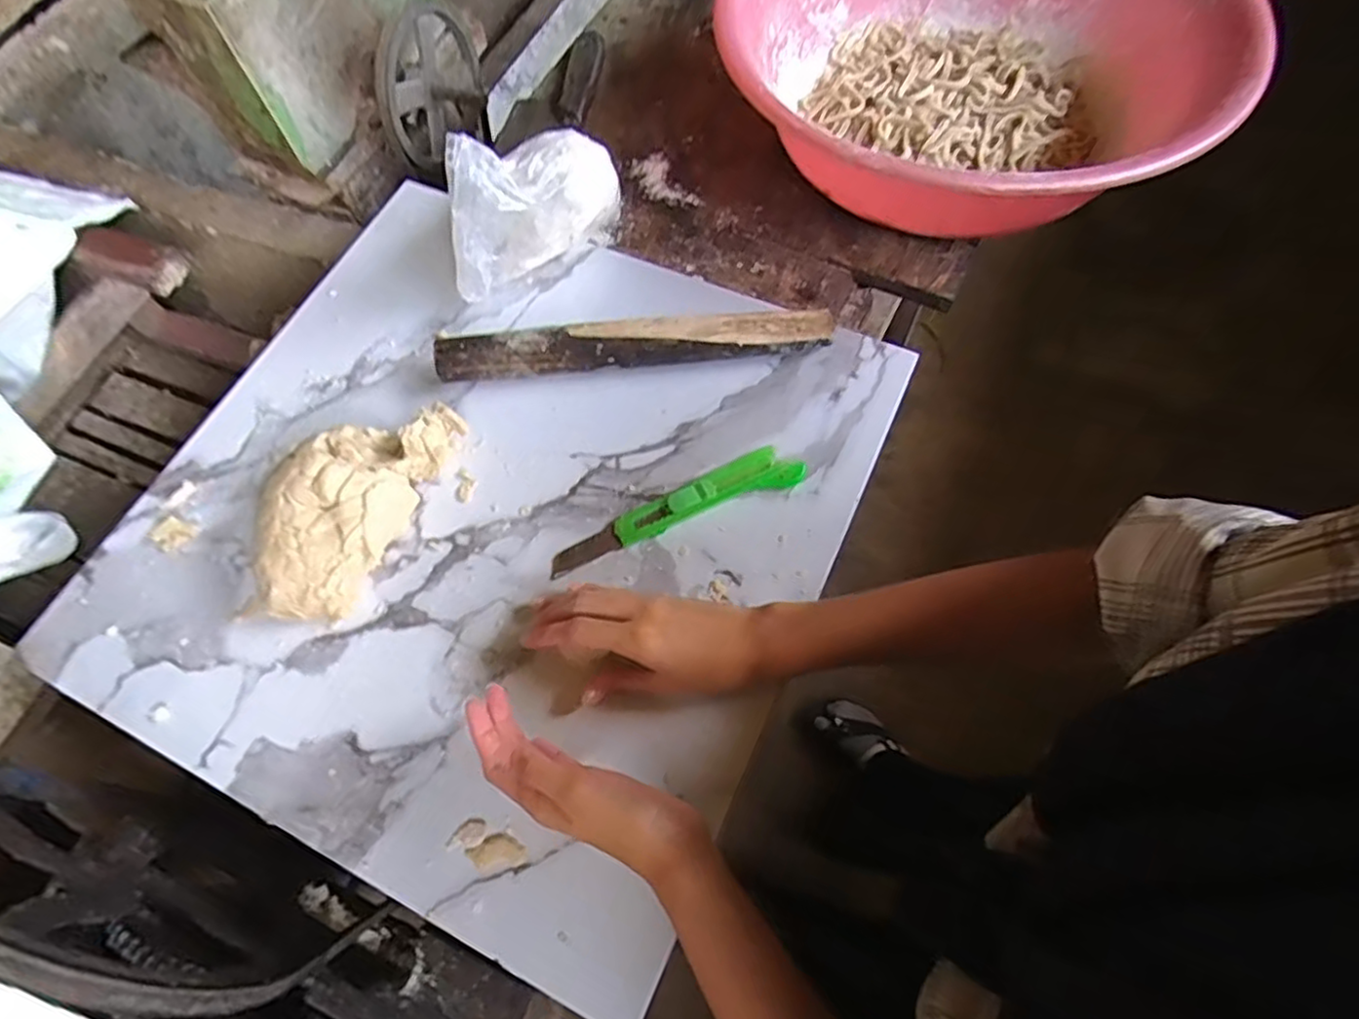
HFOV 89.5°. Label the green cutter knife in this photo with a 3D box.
[{"bbox_3d":[-0.002,0.000,0.494,0.190,0.019,0.031,-22,66,-9],"label":"green cutter knife"}]

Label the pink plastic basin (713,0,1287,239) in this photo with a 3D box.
[{"bbox_3d":[0.242,-0.388,0.593,0.403,0.126,0.406,-1,65,1],"label":"pink plastic basin"}]

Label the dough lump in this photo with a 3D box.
[{"bbox_3d":[-0.235,-0.005,0.485,0.084,0.061,0.175,22,67,11],"label":"dough lump"}]

